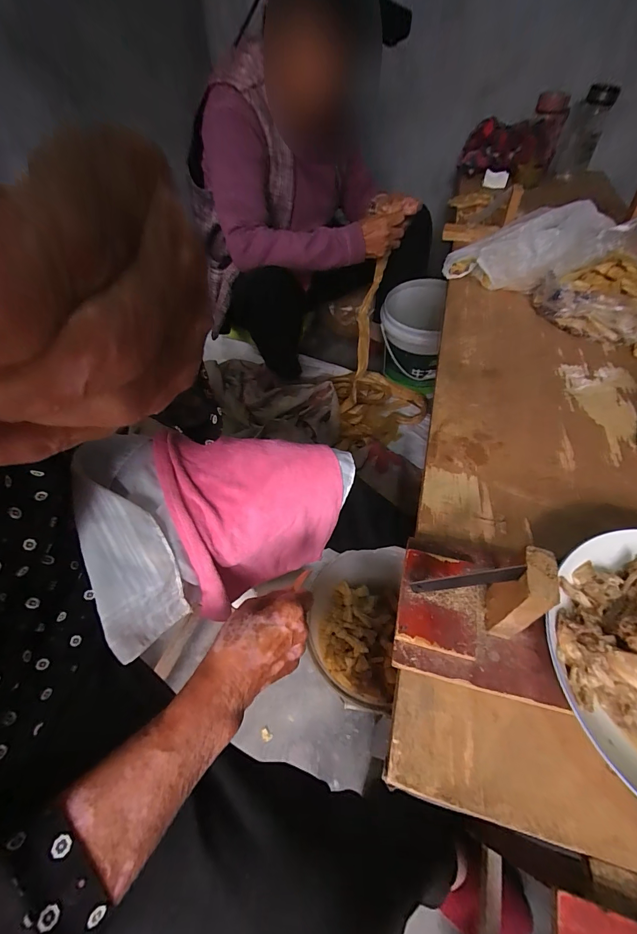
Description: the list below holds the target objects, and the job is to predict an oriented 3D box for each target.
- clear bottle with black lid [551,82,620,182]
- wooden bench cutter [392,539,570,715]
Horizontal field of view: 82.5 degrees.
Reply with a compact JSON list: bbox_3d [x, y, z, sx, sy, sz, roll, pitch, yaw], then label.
[{"bbox_3d":[0.613,-0.777,0.848,0.091,0.163,0.096,27,59,20],"label":"clear bottle with black lid"},{"bbox_3d":[0.134,0.102,0.284,0.129,0.106,0.113,10,54,11],"label":"wooden bench cutter"}]

